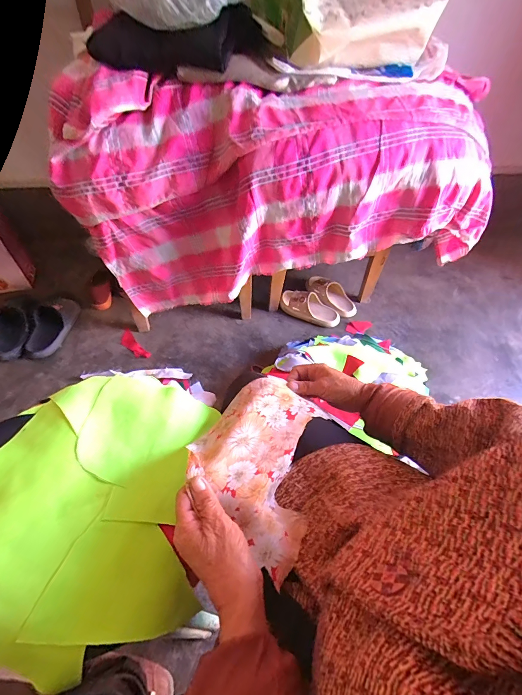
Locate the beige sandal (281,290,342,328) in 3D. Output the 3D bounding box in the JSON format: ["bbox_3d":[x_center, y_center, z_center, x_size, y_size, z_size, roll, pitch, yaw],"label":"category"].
[{"bbox_3d":[0.173,-0.140,1.152,0.217,0.063,0.085,21,54,12],"label":"beige sandal"}]

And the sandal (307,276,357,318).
[{"bbox_3d":[0.255,-0.191,1.198,0.104,0.063,0.214,-31,61,-24],"label":"sandal"}]

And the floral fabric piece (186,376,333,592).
[{"bbox_3d":[0.012,0.124,0.396,0.157,0.063,0.206,29,56,17],"label":"floral fabric piece"}]

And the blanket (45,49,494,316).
[{"bbox_3d":[0.077,-0.366,0.833,1.011,0.462,0.232,-5,52,-8],"label":"blanket"}]

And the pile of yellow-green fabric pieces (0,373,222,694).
[{"bbox_3d":[-0.214,0.167,0.387,0.279,0.029,0.312,3,53,-2],"label":"pile of yellow-green fabric pieces"}]

